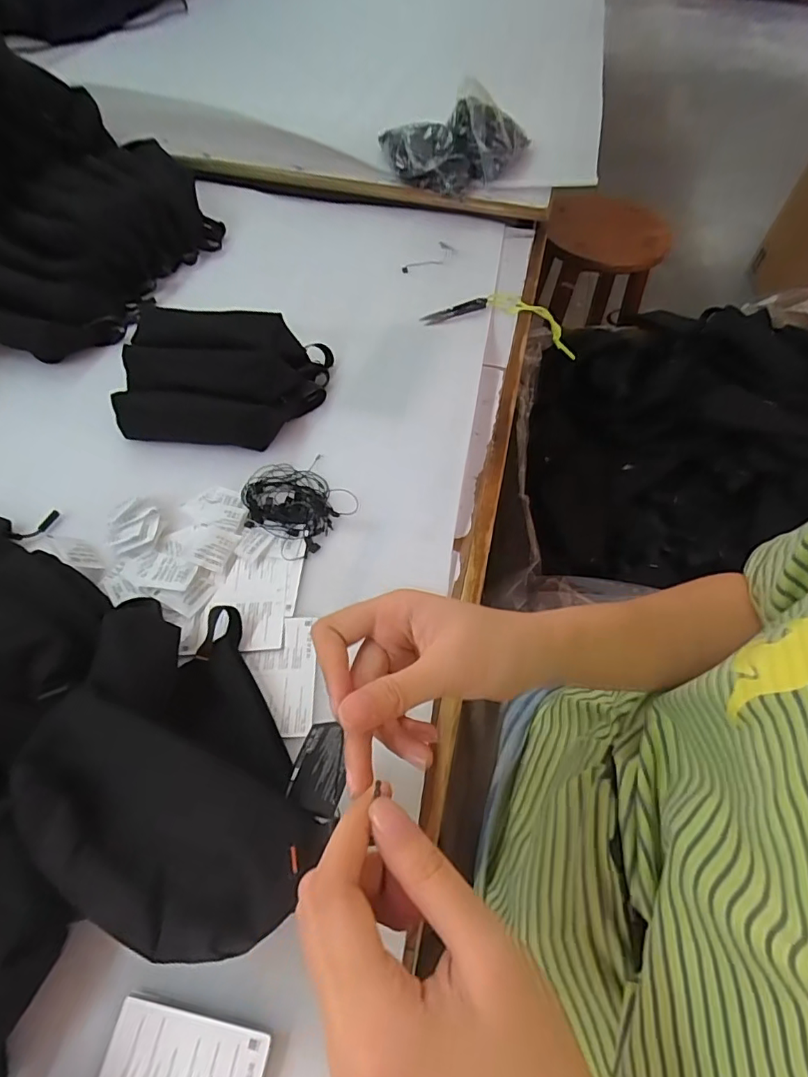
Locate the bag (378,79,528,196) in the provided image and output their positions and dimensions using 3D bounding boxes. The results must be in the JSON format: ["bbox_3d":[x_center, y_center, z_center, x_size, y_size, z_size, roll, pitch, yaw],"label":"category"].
[{"bbox_3d":[0.070,-0.606,0.766,0.223,0.104,0.146,10,58,4],"label":"bag"}]

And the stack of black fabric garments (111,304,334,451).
[{"bbox_3d":[-0.194,-0.181,0.559,0.205,0.077,0.145,5,57,1],"label":"stack of black fabric garments"}]

